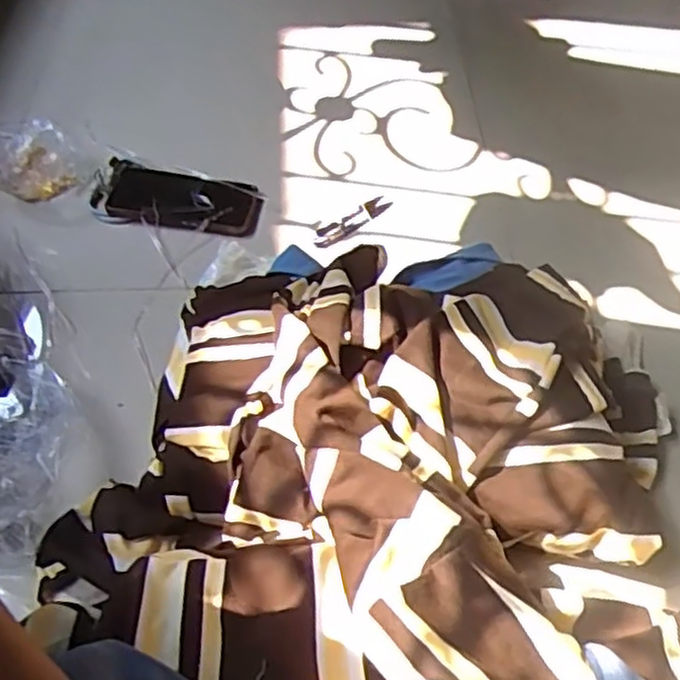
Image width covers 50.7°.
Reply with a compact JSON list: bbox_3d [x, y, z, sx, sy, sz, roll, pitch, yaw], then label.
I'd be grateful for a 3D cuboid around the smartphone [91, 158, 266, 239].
[{"bbox_3d":[-0.192,-0.167,0.852,0.197,0.019,0.088,13,63,10],"label":"smartphone"}]

